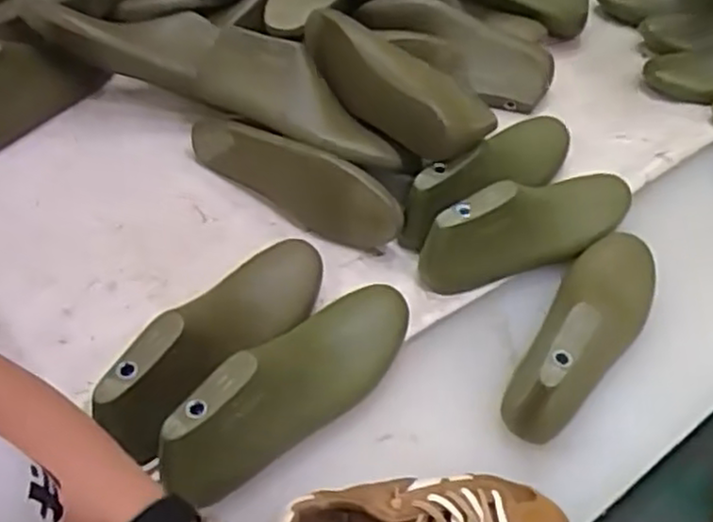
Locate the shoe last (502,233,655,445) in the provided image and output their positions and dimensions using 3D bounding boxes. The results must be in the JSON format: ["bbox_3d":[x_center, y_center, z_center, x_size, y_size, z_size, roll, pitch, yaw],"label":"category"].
[{"bbox_3d":[0.228,0.056,0.698,0.085,0.098,0.260,25,53,18],"label":"shoe last"}]

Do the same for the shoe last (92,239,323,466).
[{"bbox_3d":[-0.112,0.062,0.650,0.073,0.079,0.278,27,37,19],"label":"shoe last"}]

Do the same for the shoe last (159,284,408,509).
[{"bbox_3d":[-0.051,0.103,0.635,0.078,0.094,0.281,35,42,24],"label":"shoe last"}]

